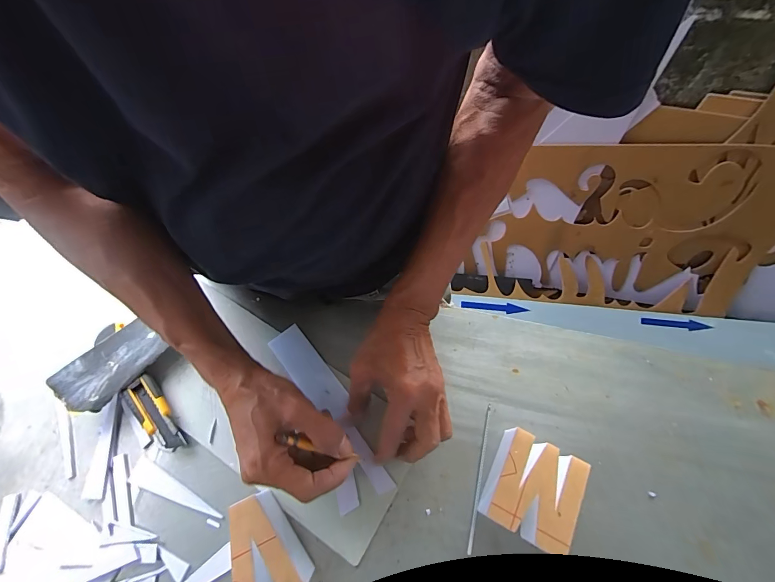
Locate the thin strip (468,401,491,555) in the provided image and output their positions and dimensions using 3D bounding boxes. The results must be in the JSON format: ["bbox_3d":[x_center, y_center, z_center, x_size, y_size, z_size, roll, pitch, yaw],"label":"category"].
[{"bbox_3d":[0.094,0.184,0.362,0.005,0.004,0.136,13,66,7],"label":"thin strip"}]

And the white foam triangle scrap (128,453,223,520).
[{"bbox_3d":[-0.215,0.203,0.357,0.103,0.004,0.026,28,68,13],"label":"white foam triangle scrap"}]

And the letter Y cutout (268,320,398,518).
[{"bbox_3d":[-0.067,0.125,0.385,0.053,0.005,0.198,-27,68,-10],"label":"letter Y cutout"}]

